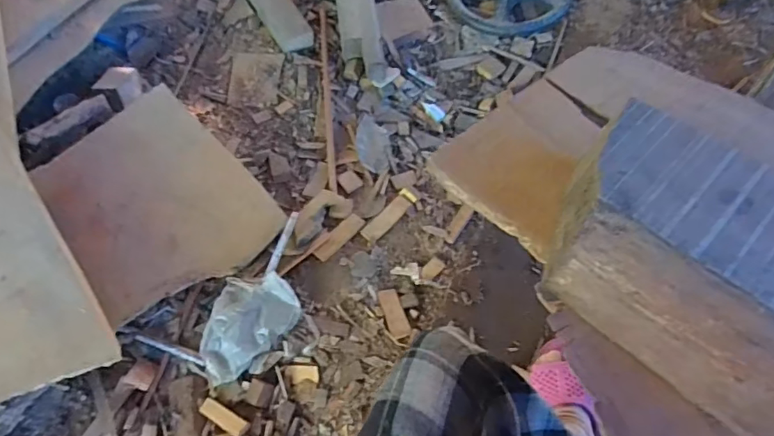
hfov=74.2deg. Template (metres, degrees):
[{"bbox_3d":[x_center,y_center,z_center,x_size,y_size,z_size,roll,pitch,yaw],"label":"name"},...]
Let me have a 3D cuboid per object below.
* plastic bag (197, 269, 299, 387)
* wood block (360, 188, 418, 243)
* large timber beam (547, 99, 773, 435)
[{"bbox_3d":[-0.309,0.227,1.099,0.168,0.058,0.240,35,66,20],"label":"plastic bag"},{"bbox_3d":[0.005,-0.007,1.251,0.047,0.008,0.164,35,66,20],"label":"wood block"},{"bbox_3d":[0.264,0.063,0.351,0.301,0.086,0.151,37,67,21],"label":"large timber beam"}]

